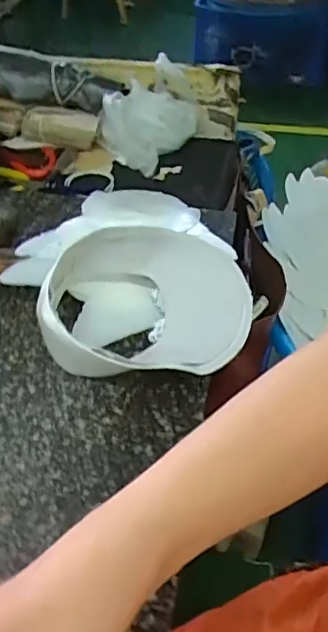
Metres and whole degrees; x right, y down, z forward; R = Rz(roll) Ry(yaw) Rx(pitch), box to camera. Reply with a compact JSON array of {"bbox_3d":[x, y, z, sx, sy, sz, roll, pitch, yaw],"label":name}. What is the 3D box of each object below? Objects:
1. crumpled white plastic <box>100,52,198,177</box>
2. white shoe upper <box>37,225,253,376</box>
[{"bbox_3d":[-0.027,-0.227,0.643,0.099,0.066,0.140,18,49,17],"label":"crumpled white plastic"},{"bbox_3d":[-0.011,-0.008,0.438,0.161,0.067,0.126,-2,46,-2],"label":"white shoe upper"}]

